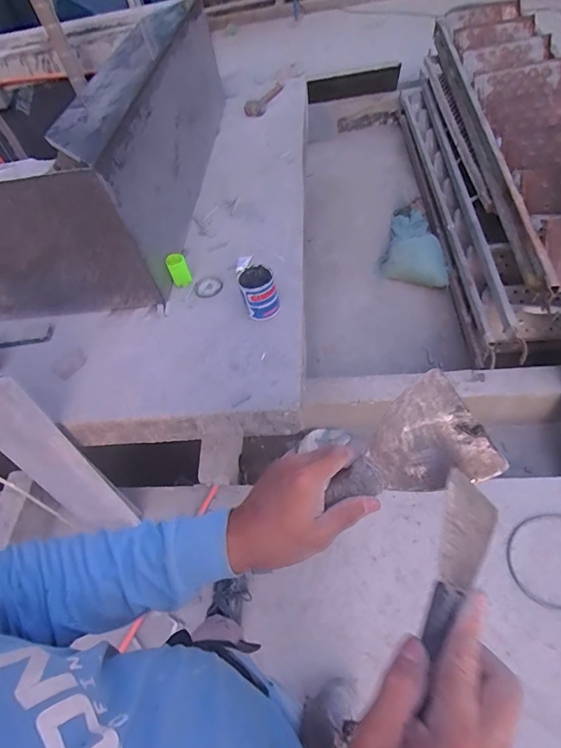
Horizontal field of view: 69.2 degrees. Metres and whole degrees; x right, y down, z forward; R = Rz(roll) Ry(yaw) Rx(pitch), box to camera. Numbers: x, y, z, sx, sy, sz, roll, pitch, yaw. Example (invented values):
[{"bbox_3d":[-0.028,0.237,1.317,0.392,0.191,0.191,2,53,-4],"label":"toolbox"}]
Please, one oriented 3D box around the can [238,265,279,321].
[{"bbox_3d":[-0.061,-0.227,1.173,0.103,0.121,0.106,-15,53,-1],"label":"can"}]

